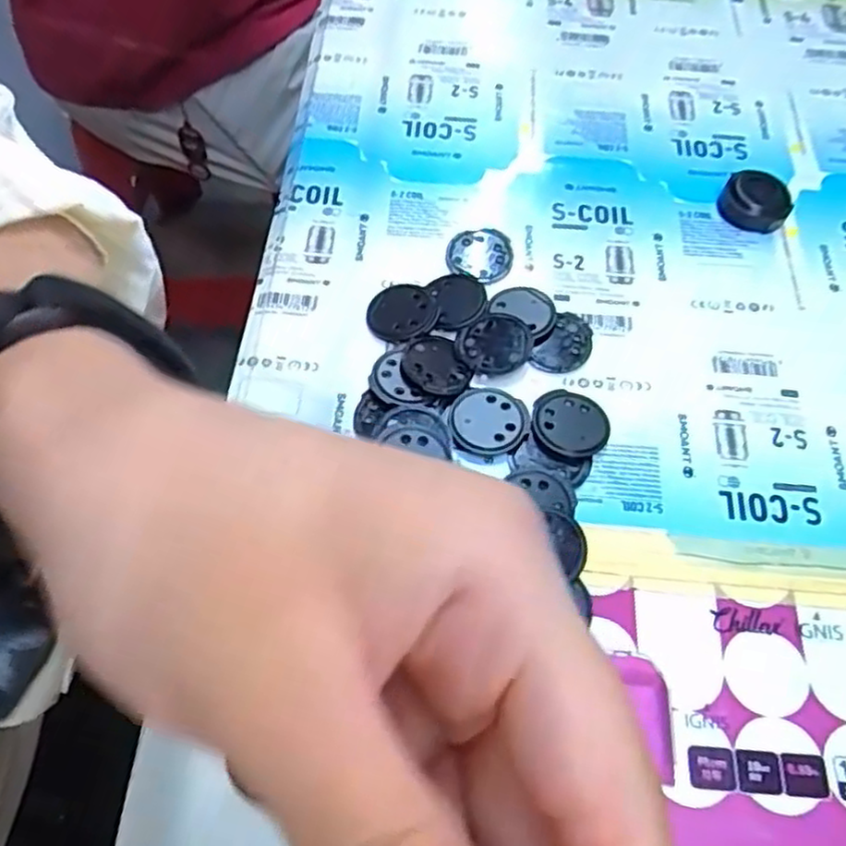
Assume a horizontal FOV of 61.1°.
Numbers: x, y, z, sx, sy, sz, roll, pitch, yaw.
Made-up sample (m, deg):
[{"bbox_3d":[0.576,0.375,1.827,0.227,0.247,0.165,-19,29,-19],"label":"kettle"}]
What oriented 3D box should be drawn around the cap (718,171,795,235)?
[{"bbox_3d":[0.156,-0.104,0.336,0.031,0.015,0.031,0,62,-1],"label":"cap"}]

